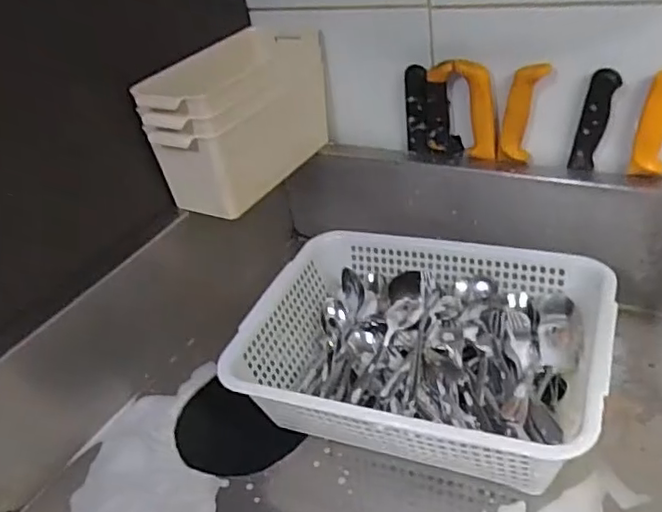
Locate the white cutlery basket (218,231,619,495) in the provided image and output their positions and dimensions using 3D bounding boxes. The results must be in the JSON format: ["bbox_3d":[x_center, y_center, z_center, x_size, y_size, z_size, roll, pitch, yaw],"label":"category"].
[{"bbox_3d":[0.112,0.110,0.726,0.390,0.139,0.305,6,38,23],"label":"white cutlery basket"}]

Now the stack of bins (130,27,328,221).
[{"bbox_3d":[-0.141,-0.198,0.871,0.143,0.189,0.285,14,42,31],"label":"stack of bins"}]

